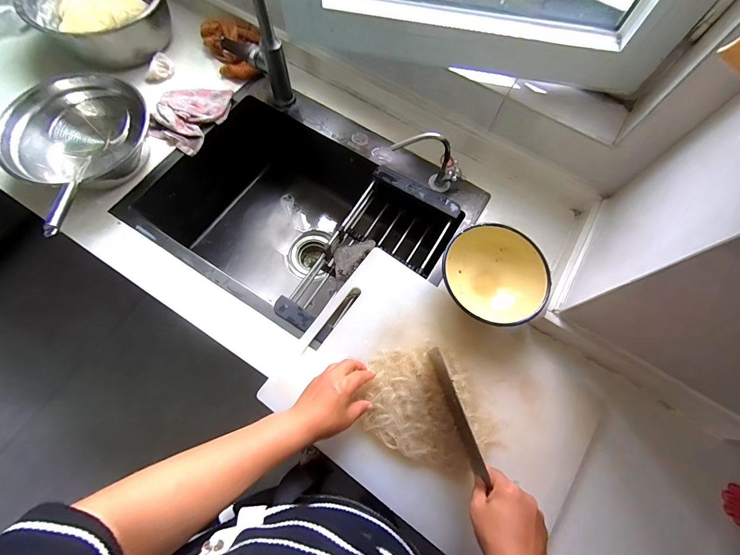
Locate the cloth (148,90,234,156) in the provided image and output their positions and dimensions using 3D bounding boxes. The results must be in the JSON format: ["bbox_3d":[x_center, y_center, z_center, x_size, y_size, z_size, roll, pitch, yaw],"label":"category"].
[{"bbox_3d":[-0.363,-0.329,0.669,0.103,0.034,0.166,19,71,5],"label":"cloth"}]

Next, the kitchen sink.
[{"bbox_3d":[-0.103,-0.114,0.736,0.538,0.255,0.465,31,72,9],"label":"kitchen sink"}]

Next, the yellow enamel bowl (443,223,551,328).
[{"bbox_3d":[0.198,0.001,0.552,0.162,0.064,0.161,1,70,-2],"label":"yellow enamel bowl"}]

